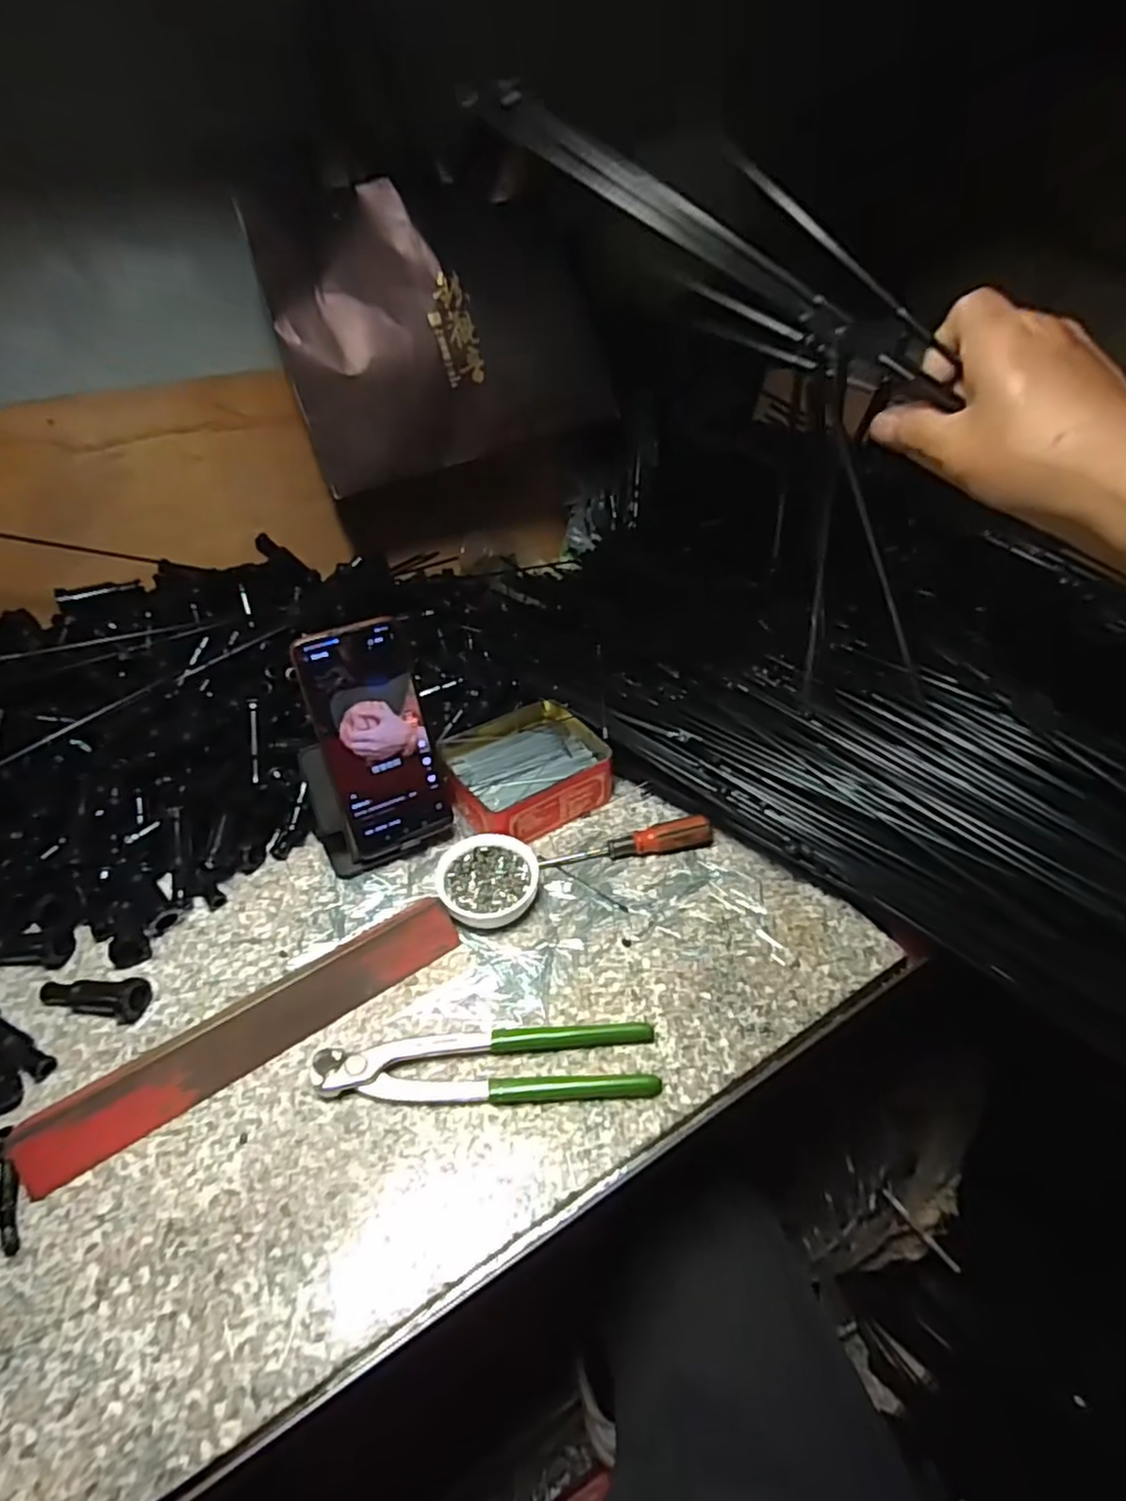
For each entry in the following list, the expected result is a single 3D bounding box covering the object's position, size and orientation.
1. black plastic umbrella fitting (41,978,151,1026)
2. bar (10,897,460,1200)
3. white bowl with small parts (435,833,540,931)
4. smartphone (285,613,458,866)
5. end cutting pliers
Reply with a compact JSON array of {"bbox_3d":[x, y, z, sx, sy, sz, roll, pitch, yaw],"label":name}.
[{"bbox_3d":[-0.299,0.154,0.446,0.065,0.026,0.022,8,42,9],"label":"black plastic umbrella fitting"},{"bbox_3d":[-0.191,0.162,0.433,0.257,0.024,0.054,-27,48,-27],"label":"bar"},{"bbox_3d":[-0.054,0.094,0.505,0.071,0.021,0.066,0,42,0],"label":"white bowl with small parts"},{"bbox_3d":[-0.134,-0.007,0.506,0.076,0.164,0.008,-19,21,-20],"label":"smartphone"},{"bbox_3d":[-0.045,0.186,0.414,0.198,0.015,0.043,-2,42,-2],"label":"end cutting pliers"}]

